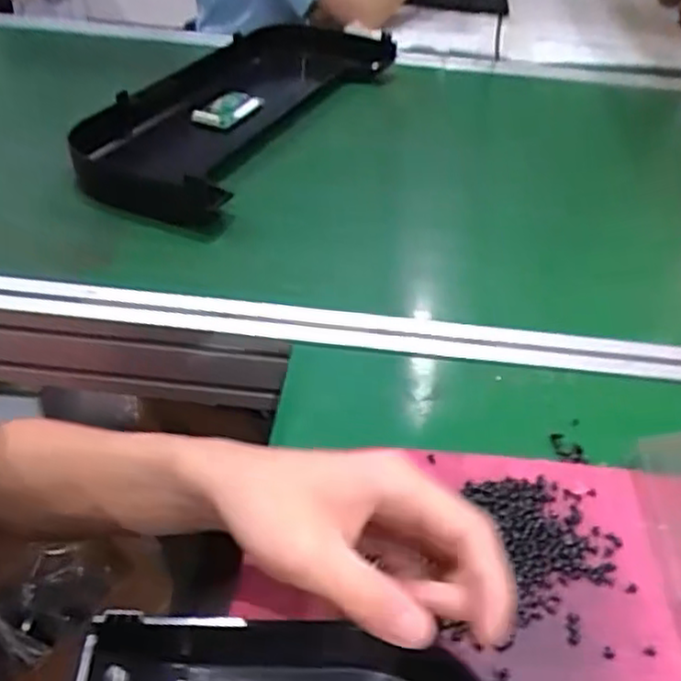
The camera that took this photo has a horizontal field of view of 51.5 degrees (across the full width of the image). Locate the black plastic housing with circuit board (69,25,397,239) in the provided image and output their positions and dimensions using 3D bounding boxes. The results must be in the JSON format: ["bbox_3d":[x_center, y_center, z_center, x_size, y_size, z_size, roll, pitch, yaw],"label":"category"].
[{"bbox_3d":[-0.123,-0.289,0.861,0.221,0.059,0.515,19,42,16],"label":"black plastic housing with circuit board"}]

